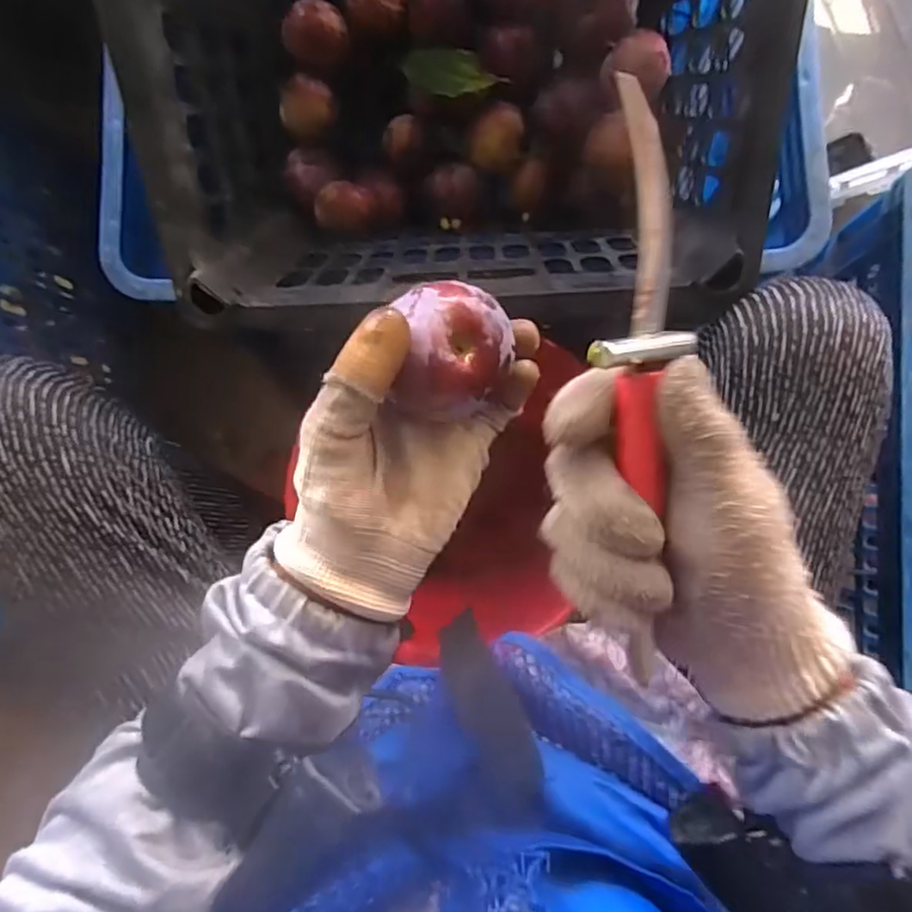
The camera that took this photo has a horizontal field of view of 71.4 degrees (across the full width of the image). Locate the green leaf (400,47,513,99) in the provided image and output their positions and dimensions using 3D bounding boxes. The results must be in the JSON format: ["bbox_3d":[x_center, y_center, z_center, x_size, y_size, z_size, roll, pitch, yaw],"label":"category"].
[{"bbox_3d":[-0.008,-0.307,0.512,0.070,0.009,0.034,7,102,7],"label":"green leaf"}]

